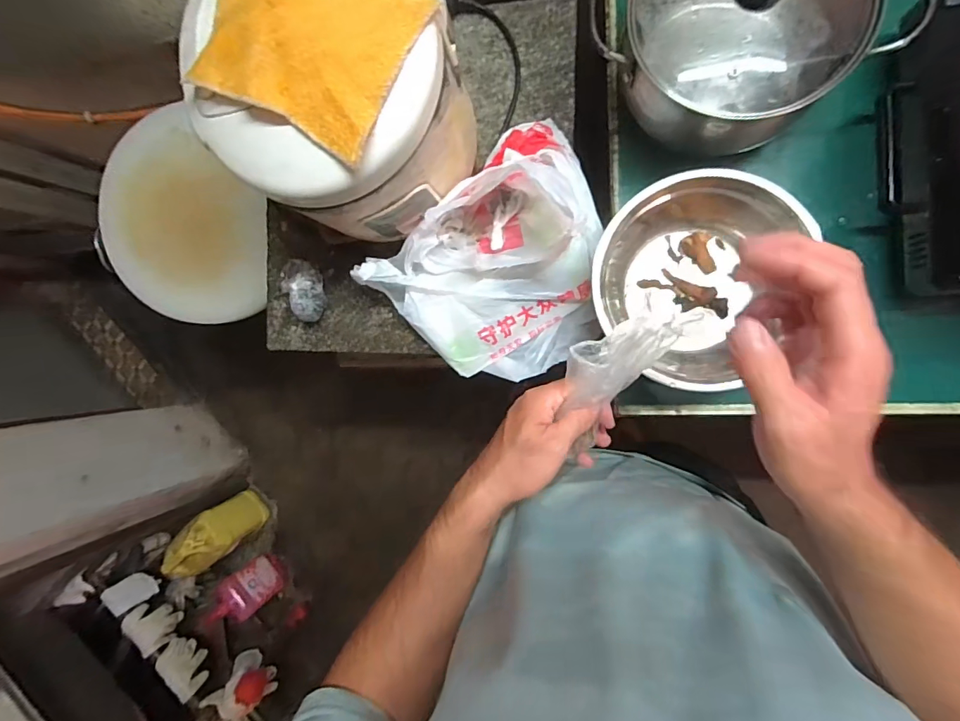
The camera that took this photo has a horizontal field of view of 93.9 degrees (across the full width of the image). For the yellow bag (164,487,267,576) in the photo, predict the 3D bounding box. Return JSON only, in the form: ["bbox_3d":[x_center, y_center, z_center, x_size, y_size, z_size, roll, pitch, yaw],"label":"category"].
[{"bbox_3d":[-0.798,0.527,1.380,0.208,0.290,0.140,-35,86,8],"label":"yellow bag"}]

